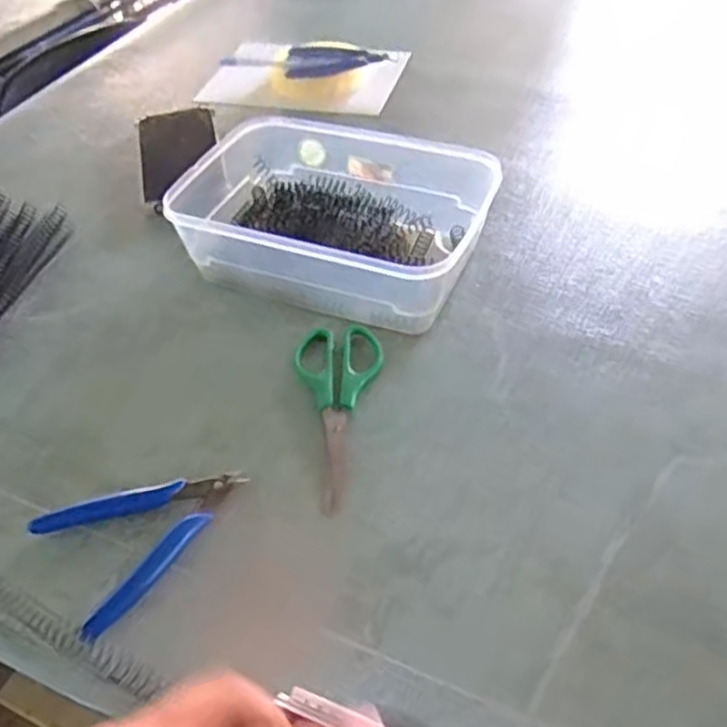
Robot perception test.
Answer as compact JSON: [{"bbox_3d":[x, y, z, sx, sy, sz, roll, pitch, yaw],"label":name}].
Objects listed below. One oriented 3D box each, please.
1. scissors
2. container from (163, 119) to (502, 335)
[{"bbox_3d":[-0.024,0.029,0.479,0.059,0.006,0.152,4,48,8],"label":"scissors"},{"bbox_3d":[-0.018,-0.125,0.584,0.239,0.063,0.180,16,51,18],"label":"container"}]

